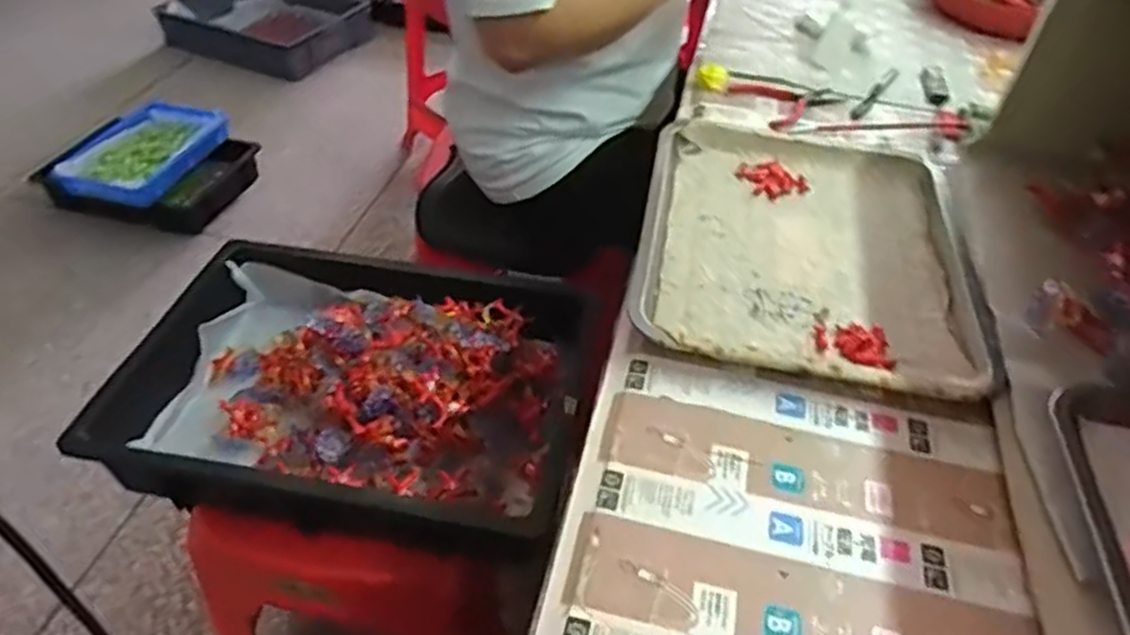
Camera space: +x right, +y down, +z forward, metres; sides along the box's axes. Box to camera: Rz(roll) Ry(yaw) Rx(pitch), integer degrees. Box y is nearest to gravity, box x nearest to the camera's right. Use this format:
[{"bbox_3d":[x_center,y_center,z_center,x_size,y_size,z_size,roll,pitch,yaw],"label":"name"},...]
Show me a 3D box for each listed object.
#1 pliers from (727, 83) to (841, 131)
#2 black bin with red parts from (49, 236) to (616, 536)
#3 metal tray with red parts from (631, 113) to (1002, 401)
[{"bbox_3d":[0.224,-0.234,0.805,0.116,0.007,0.092,-33,55,-31],"label":"pliers"},{"bbox_3d":[-0.218,0.070,0.779,0.422,0.096,0.303,8,44,8],"label":"black bin with red parts"},{"bbox_3d":[0.198,-0.071,0.626,0.249,0.024,0.329,10,45,7],"label":"metal tray with red parts"}]

